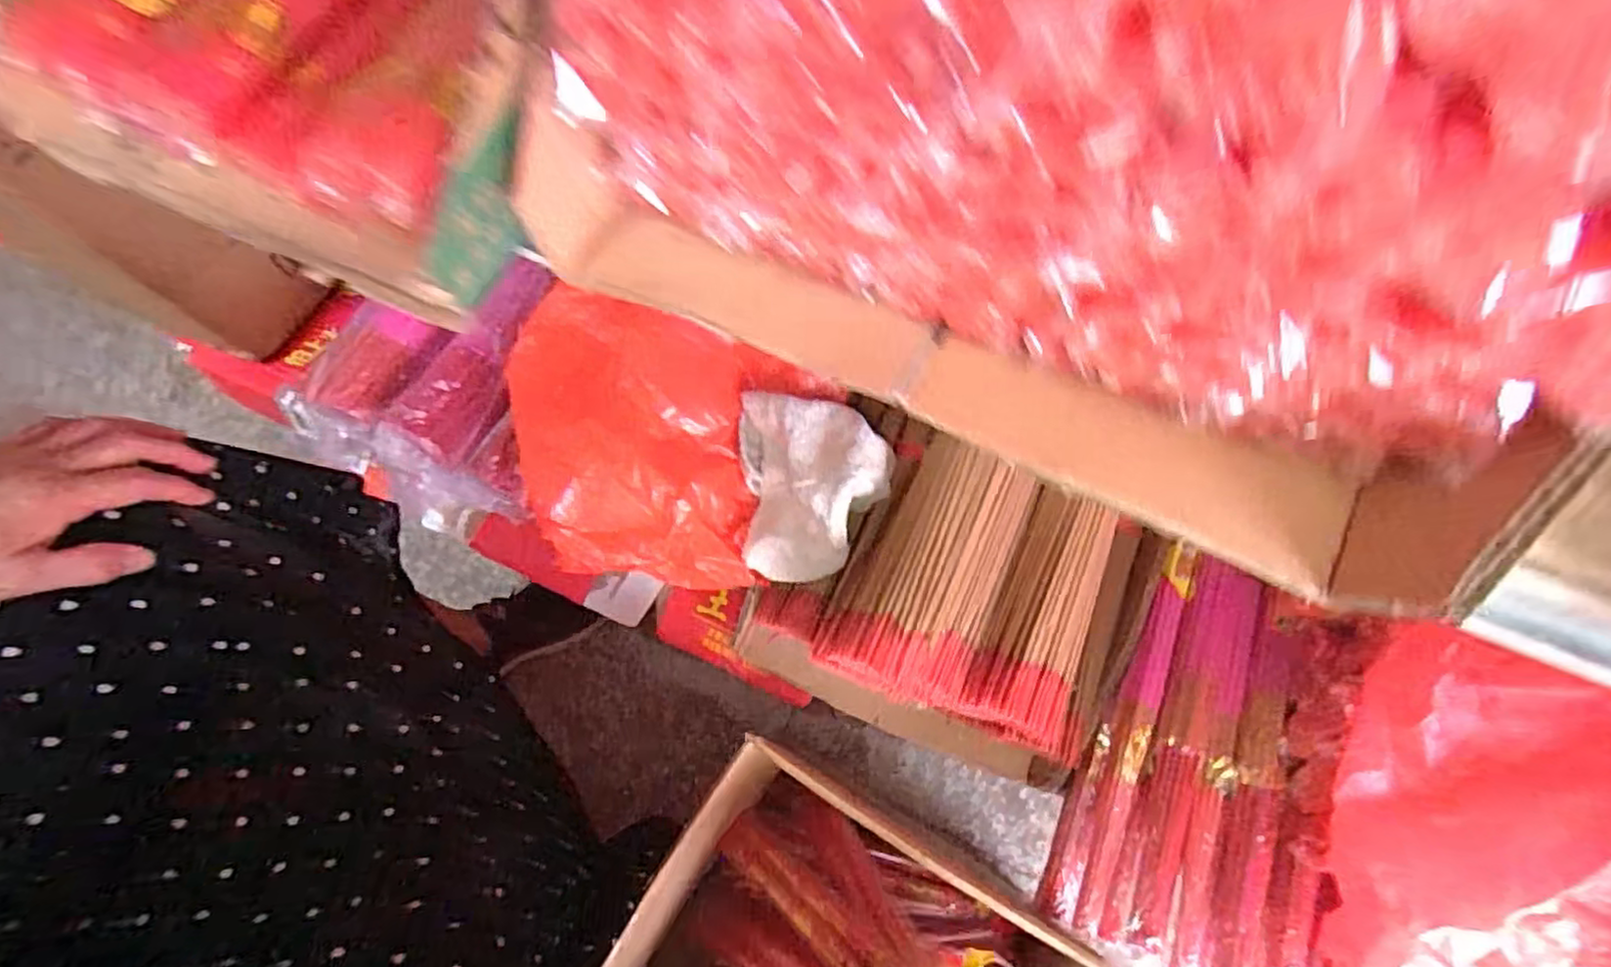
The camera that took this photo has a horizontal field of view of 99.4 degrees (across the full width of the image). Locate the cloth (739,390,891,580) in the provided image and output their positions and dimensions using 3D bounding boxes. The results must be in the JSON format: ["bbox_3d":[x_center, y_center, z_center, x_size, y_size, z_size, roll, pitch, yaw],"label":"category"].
[{"bbox_3d":[0.006,-0.008,0.591,0.129,0.093,0.168,-5,69,3],"label":"cloth"}]

